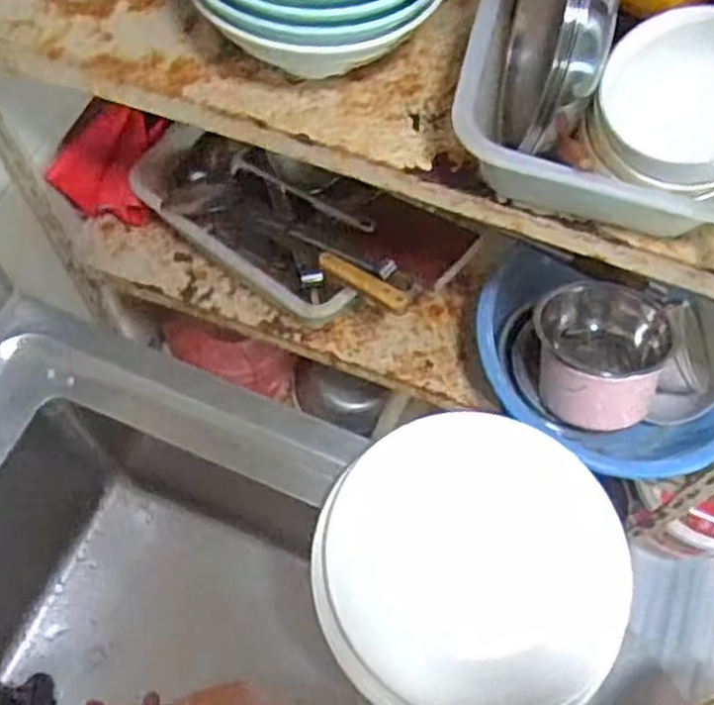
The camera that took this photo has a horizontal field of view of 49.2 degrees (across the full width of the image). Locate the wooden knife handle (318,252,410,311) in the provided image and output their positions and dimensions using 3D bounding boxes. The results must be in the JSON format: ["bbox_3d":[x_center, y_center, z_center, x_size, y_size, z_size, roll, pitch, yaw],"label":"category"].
[{"bbox_3d":[0.006,-0.082,0.884,0.120,0.021,0.023,34,67,14],"label":"wooden knife handle"}]

